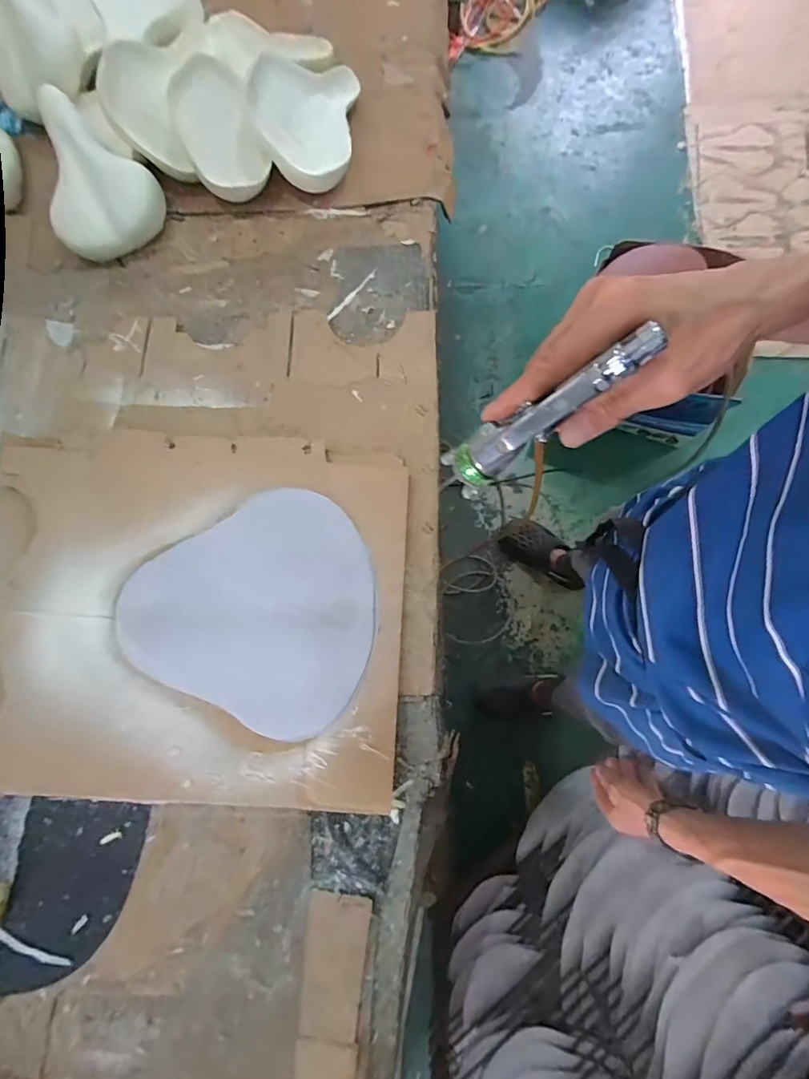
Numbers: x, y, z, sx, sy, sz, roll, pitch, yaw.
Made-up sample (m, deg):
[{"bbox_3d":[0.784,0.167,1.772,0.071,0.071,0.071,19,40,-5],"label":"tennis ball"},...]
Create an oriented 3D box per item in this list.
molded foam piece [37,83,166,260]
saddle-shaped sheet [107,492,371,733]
[{"bbox_3d":[-0.555,-0.626,0.813,0.192,0.115,0.215,-39,80,-6],"label":"molded foam piece"},{"bbox_3d":[-0.206,0.083,0.666,0.342,0.020,0.318,26,85,0],"label":"saddle-shaped sheet"}]

